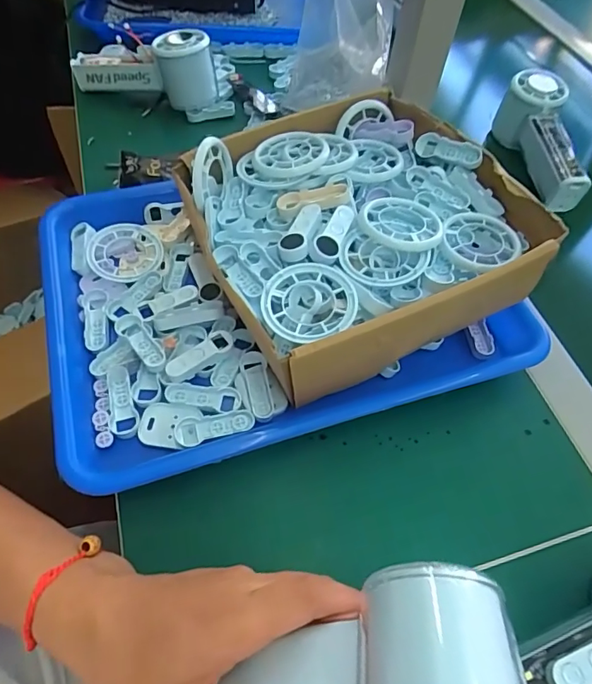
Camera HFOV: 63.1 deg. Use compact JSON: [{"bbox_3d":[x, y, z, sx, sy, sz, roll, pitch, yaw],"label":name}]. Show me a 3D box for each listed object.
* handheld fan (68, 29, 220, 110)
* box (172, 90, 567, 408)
[{"bbox_3d":[-0.157,-0.293,0.507,0.154,0.071,0.058,16,56,7],"label":"handheld fan"},{"bbox_3d":[0.044,-0.076,0.350,0.211,0.083,0.200,-19,59,-16],"label":"box"}]

